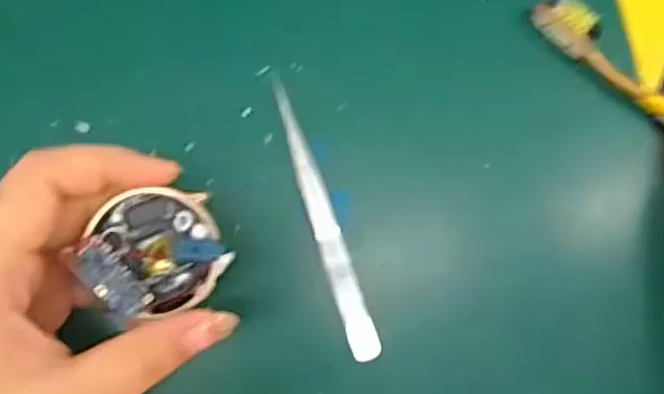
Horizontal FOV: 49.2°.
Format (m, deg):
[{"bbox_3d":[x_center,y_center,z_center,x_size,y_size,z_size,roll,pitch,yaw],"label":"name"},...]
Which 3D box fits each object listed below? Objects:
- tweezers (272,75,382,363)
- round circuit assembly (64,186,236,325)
[{"bbox_3d":[-0.003,0.010,0.310,0.012,0.004,0.122,-18,86,-9],"label":"tweezers"},{"bbox_3d":[-0.059,0.019,0.243,0.045,0.013,0.040,-31,88,-10],"label":"round circuit assembly"}]

